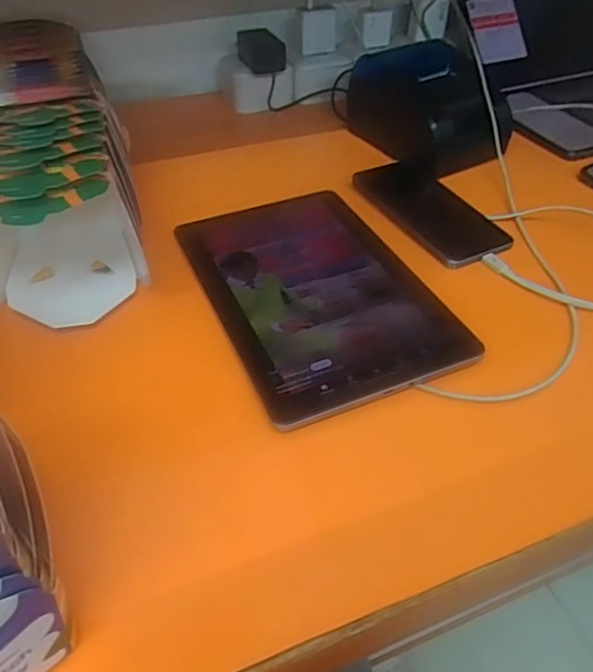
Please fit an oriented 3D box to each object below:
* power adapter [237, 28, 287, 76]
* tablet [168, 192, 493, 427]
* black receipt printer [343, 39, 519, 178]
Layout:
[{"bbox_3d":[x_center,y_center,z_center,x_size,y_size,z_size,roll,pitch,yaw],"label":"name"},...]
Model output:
[{"bbox_3d":[-0.044,-0.353,0.712,0.046,0.038,0.070,-13,45,-14],"label":"power adapter"},{"bbox_3d":[0.012,-0.042,0.475,0.162,0.014,0.247,-17,46,-18],"label":"tablet"},{"bbox_3d":[0.145,-0.259,0.638,0.097,0.094,0.179,-23,48,-23],"label":"black receipt printer"}]

